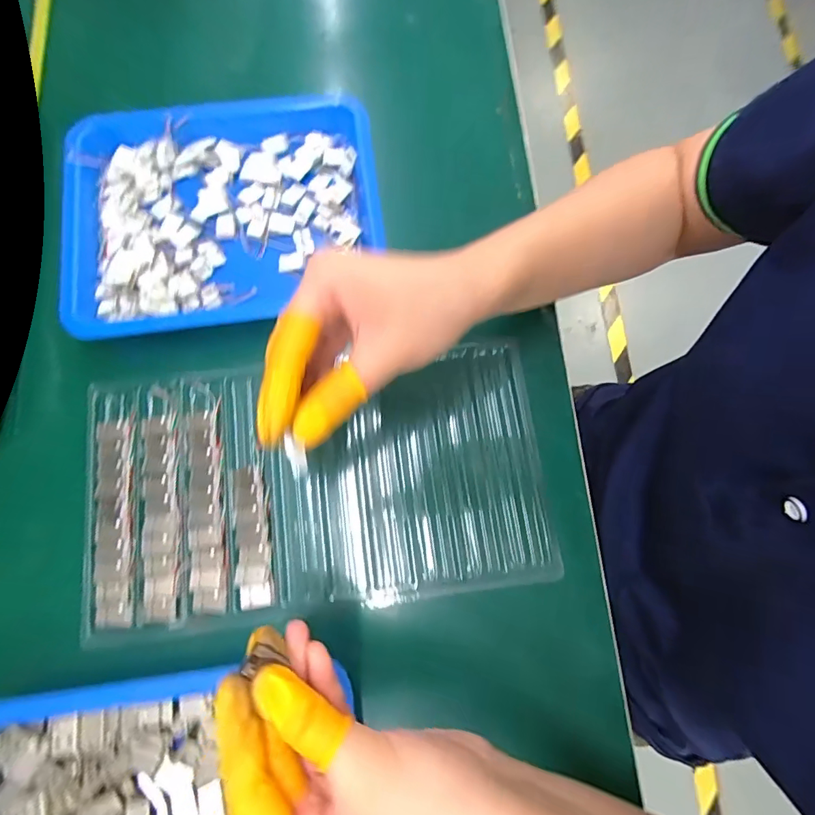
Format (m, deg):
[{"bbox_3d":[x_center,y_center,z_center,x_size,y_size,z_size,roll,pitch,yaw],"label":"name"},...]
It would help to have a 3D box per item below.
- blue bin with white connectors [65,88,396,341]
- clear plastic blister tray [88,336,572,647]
[{"bbox_3d":[-0.132,-0.136,0.317,0.220,0.030,0.167,-7,77,-4],"label":"blue bin with white connectors"},{"bbox_3d":[-0.055,0.047,0.291,0.291,0.016,0.157,-6,77,-4],"label":"clear plastic blister tray"}]

